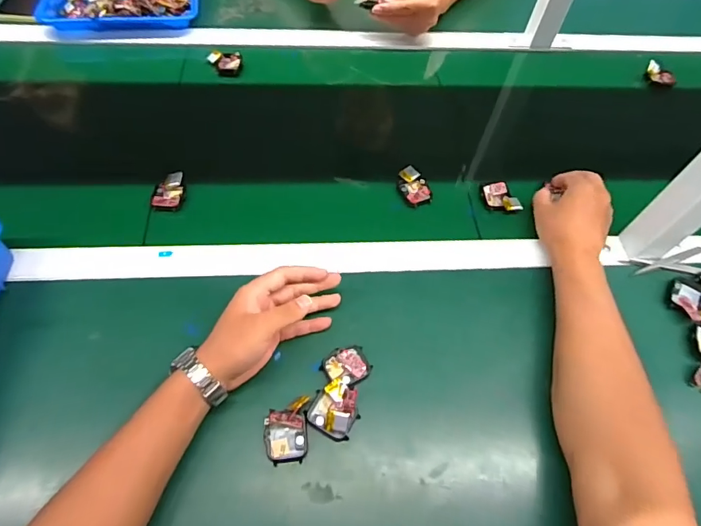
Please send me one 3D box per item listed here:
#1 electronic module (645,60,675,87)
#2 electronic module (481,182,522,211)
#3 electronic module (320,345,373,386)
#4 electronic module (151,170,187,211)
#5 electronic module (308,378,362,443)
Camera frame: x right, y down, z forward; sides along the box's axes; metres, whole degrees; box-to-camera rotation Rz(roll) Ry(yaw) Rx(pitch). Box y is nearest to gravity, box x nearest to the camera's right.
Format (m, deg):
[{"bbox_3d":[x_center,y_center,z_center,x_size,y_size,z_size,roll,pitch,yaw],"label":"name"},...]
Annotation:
[{"bbox_3d":[0.524,-0.317,0.748,0.051,0.022,0.017,41,65,19],"label":"electronic module"},{"bbox_3d":[0.199,-0.088,0.587,0.041,0.008,0.051,-15,59,11],"label":"electronic module"},{"bbox_3d":[-0.003,0.106,0.455,0.045,0.007,0.039,-27,65,-18],"label":"electronic module"},{"bbox_3d":[-0.230,-0.089,0.557,0.039,0.018,0.053,-3,60,-6],"label":"electronic module"},{"bbox_3d":[-0.013,0.137,0.430,0.044,0.022,0.054,21,60,8],"label":"electronic module"}]

